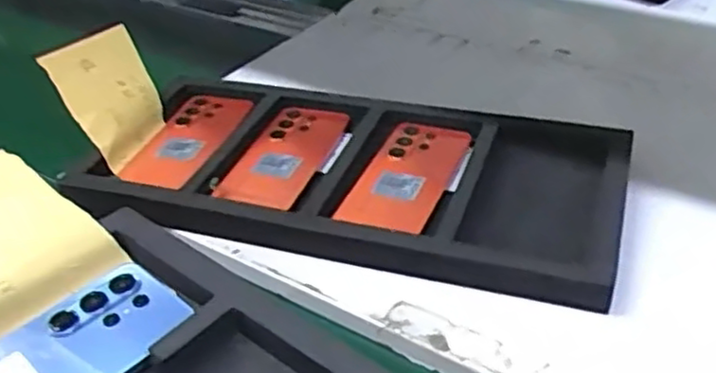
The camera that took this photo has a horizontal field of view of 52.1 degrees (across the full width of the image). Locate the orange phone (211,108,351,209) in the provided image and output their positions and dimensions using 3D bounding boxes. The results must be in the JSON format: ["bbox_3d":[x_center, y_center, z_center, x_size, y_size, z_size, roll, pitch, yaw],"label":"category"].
[{"bbox_3d":[-0.071,-0.033,0.704,0.080,0.007,0.147,7,37,16],"label":"orange phone"}]

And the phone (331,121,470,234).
[{"bbox_3d":[0.045,-0.009,0.660,0.074,0.014,0.151,12,39,22],"label":"phone"}]

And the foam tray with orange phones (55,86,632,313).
[{"bbox_3d":[-0.005,-0.017,0.666,0.467,0.030,0.212,8,38,17],"label":"foam tray with orange phones"}]

